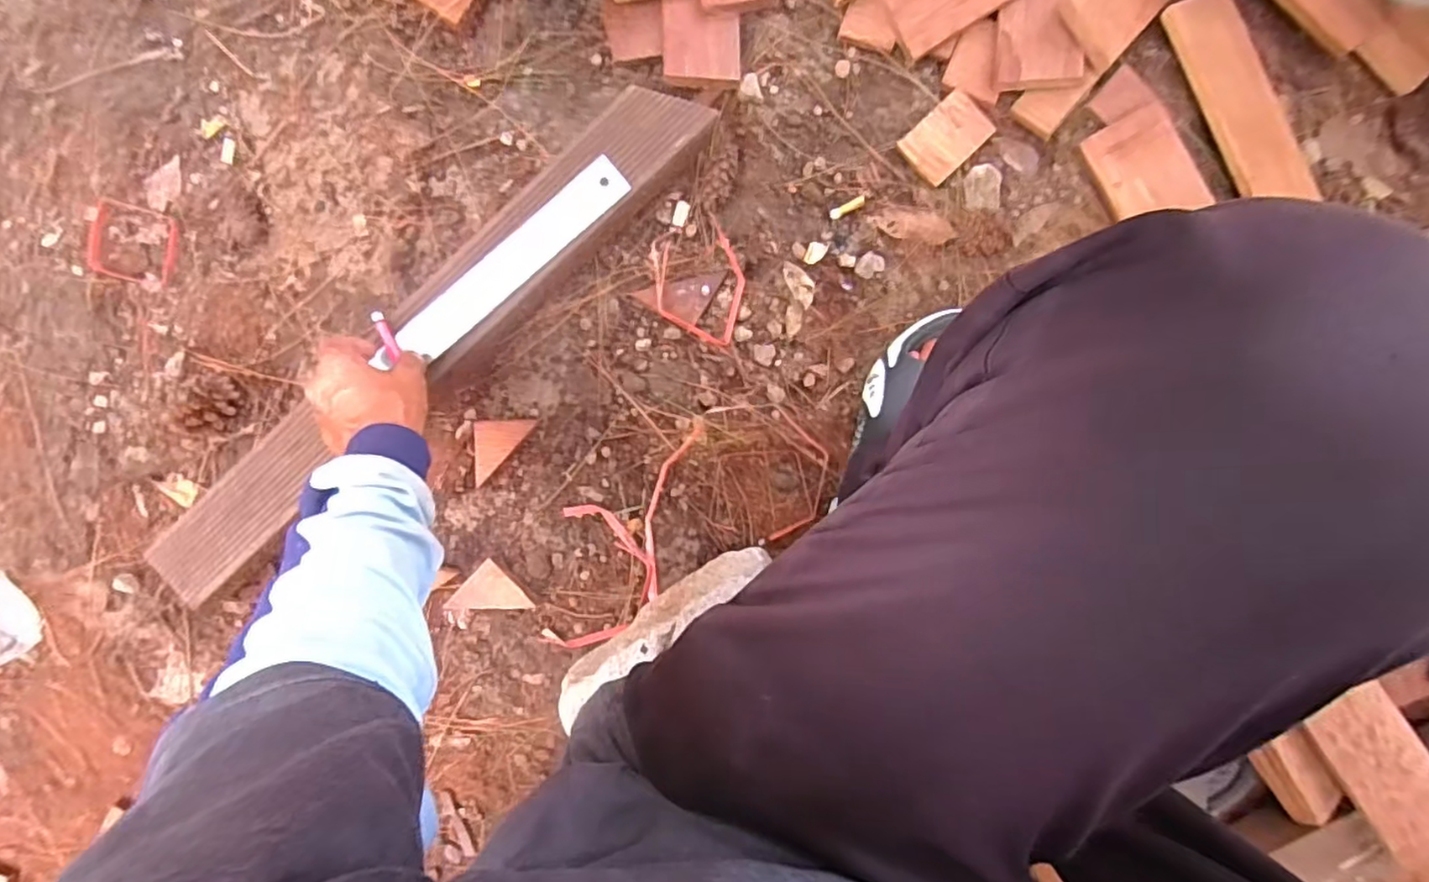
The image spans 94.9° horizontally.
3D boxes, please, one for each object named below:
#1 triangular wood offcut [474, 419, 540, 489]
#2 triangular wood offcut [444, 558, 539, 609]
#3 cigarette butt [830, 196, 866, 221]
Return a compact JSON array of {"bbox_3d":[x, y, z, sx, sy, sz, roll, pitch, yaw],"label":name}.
[{"bbox_3d":[-0.197,0.000,0.586,0.038,0.011,0.074,44,93,0],"label":"triangular wood offcut"},{"bbox_3d":[-0.201,0.144,0.585,0.061,0.017,0.055,-44,91,3],"label":"triangular wood offcut"},{"bbox_3d":[0.116,-0.202,0.567,0.032,0.009,0.010,-27,91,3],"label":"cigarette butt"}]

